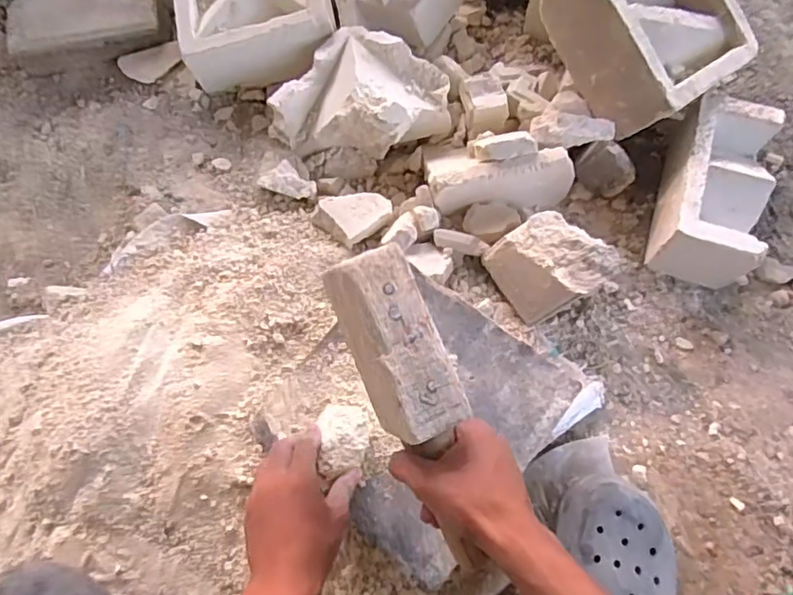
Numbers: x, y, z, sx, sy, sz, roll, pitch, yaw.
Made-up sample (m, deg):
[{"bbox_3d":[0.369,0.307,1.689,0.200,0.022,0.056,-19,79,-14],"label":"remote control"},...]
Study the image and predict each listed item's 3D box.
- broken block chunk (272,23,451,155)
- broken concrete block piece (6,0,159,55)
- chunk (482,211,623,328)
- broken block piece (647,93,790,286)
[{"bbox_3d":[-0.039,-0.255,0.769,0.218,0.098,0.145,12,69,6],"label":"broken block chunk"},{"bbox_3d":[-0.433,-0.389,0.811,0.206,0.026,0.091,-11,70,-3],"label":"broken concrete block piece"},{"bbox_3d":[0.175,-0.035,0.681,0.103,0.089,0.112,-31,71,-11],"label":"chunk"},{"bbox_3d":[0.381,-0.127,0.710,0.107,0.104,0.198,15,69,7],"label":"broken block piece"}]

